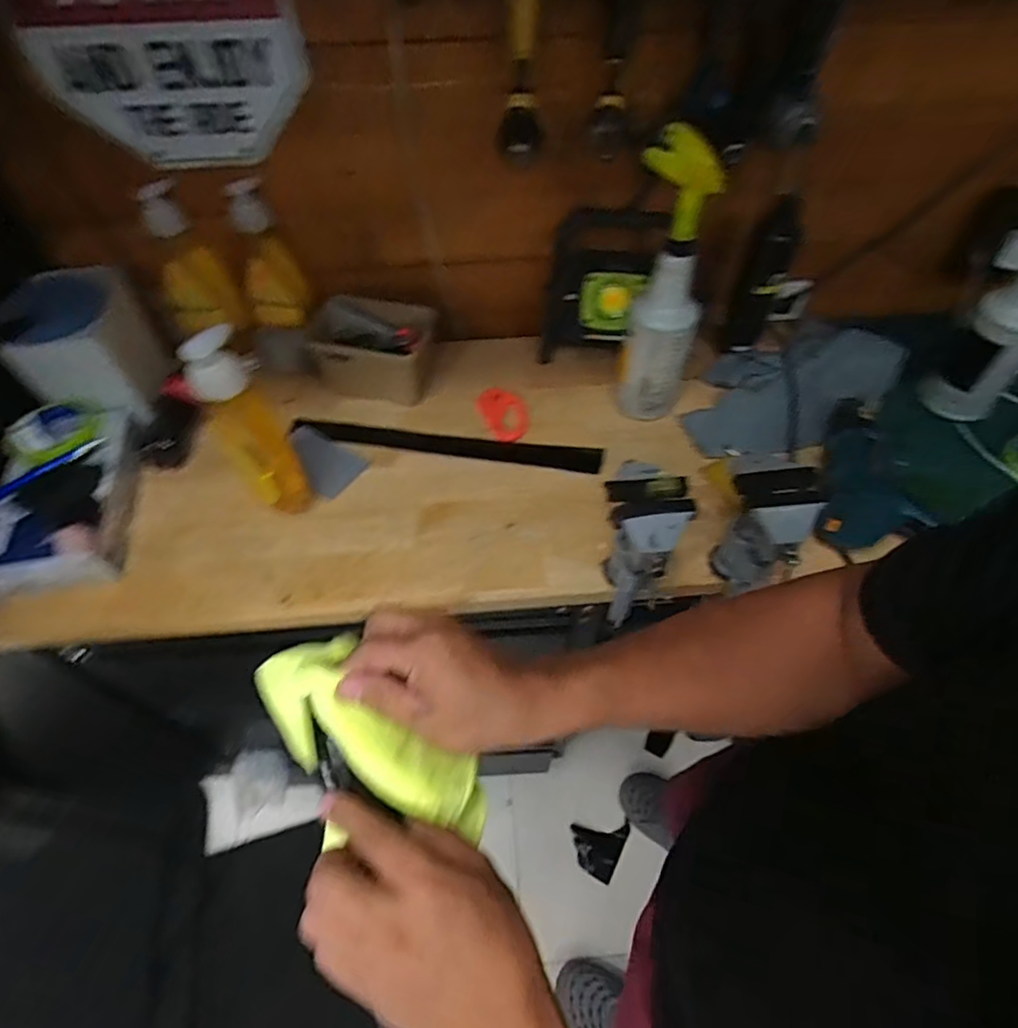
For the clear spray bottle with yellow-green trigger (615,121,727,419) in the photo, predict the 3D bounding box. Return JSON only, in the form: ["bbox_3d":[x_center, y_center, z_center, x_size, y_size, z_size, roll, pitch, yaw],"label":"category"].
[{"bbox_3d":[0.190,-0.269,0.704,0.095,0.335,0.108,13,56,10],"label":"clear spray bottle with yellow-green trigger"}]

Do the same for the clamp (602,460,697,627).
[{"bbox_3d":[0.133,0.030,0.599,0.081,0.156,0.116,9,55,7],"label":"clamp"}]

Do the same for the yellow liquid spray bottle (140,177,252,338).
[{"bbox_3d":[-0.439,-0.339,0.803,0.087,0.190,0.060,-28,59,-18],"label":"yellow liquid spray bottle"}]

